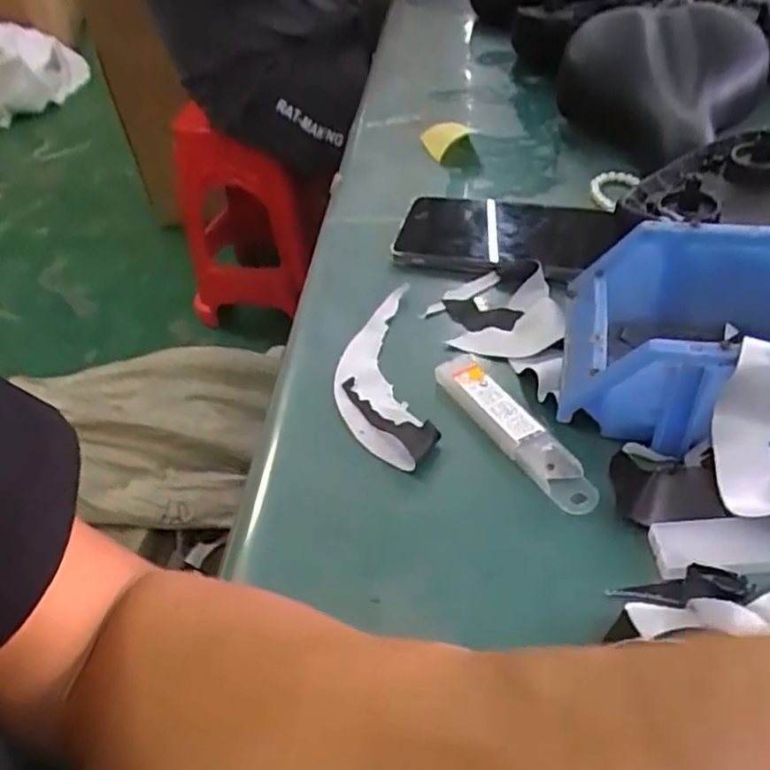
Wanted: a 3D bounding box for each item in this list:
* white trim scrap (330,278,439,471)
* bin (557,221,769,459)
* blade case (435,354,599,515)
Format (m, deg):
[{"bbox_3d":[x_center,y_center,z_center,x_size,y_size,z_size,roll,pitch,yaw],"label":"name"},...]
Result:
[{"bbox_3d":[-0.005,-0.012,0.433,0.060,0.018,0.167,-10,44,-4],"label":"white trim scrap"},{"bbox_3d":[0.197,-0.027,0.375,0.186,0.074,0.126,7,45,14],"label":"bin"},{"bbox_3d":[0.072,0.022,0.391,0.027,0.015,0.130,-25,46,-18],"label":"blade case"}]

